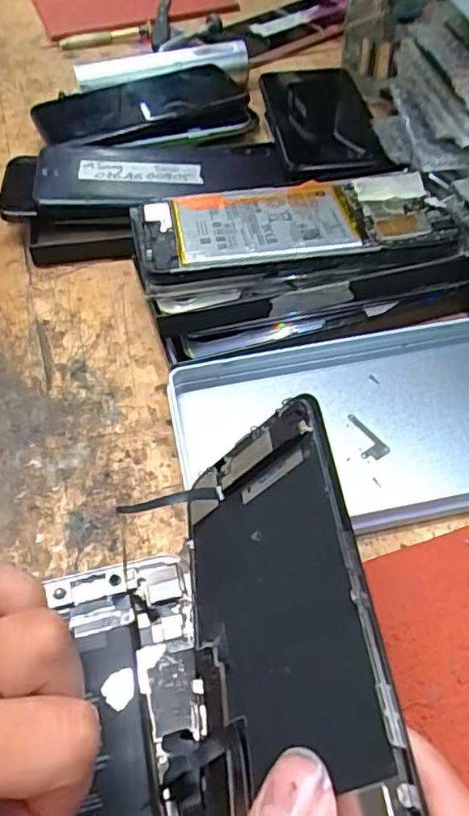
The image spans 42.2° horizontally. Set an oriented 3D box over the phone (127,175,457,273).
[{"bbox_3d":[0.029,-0.099,0.317,0.160,0.007,0.062,-9,52,-4],"label":"phone"}]

